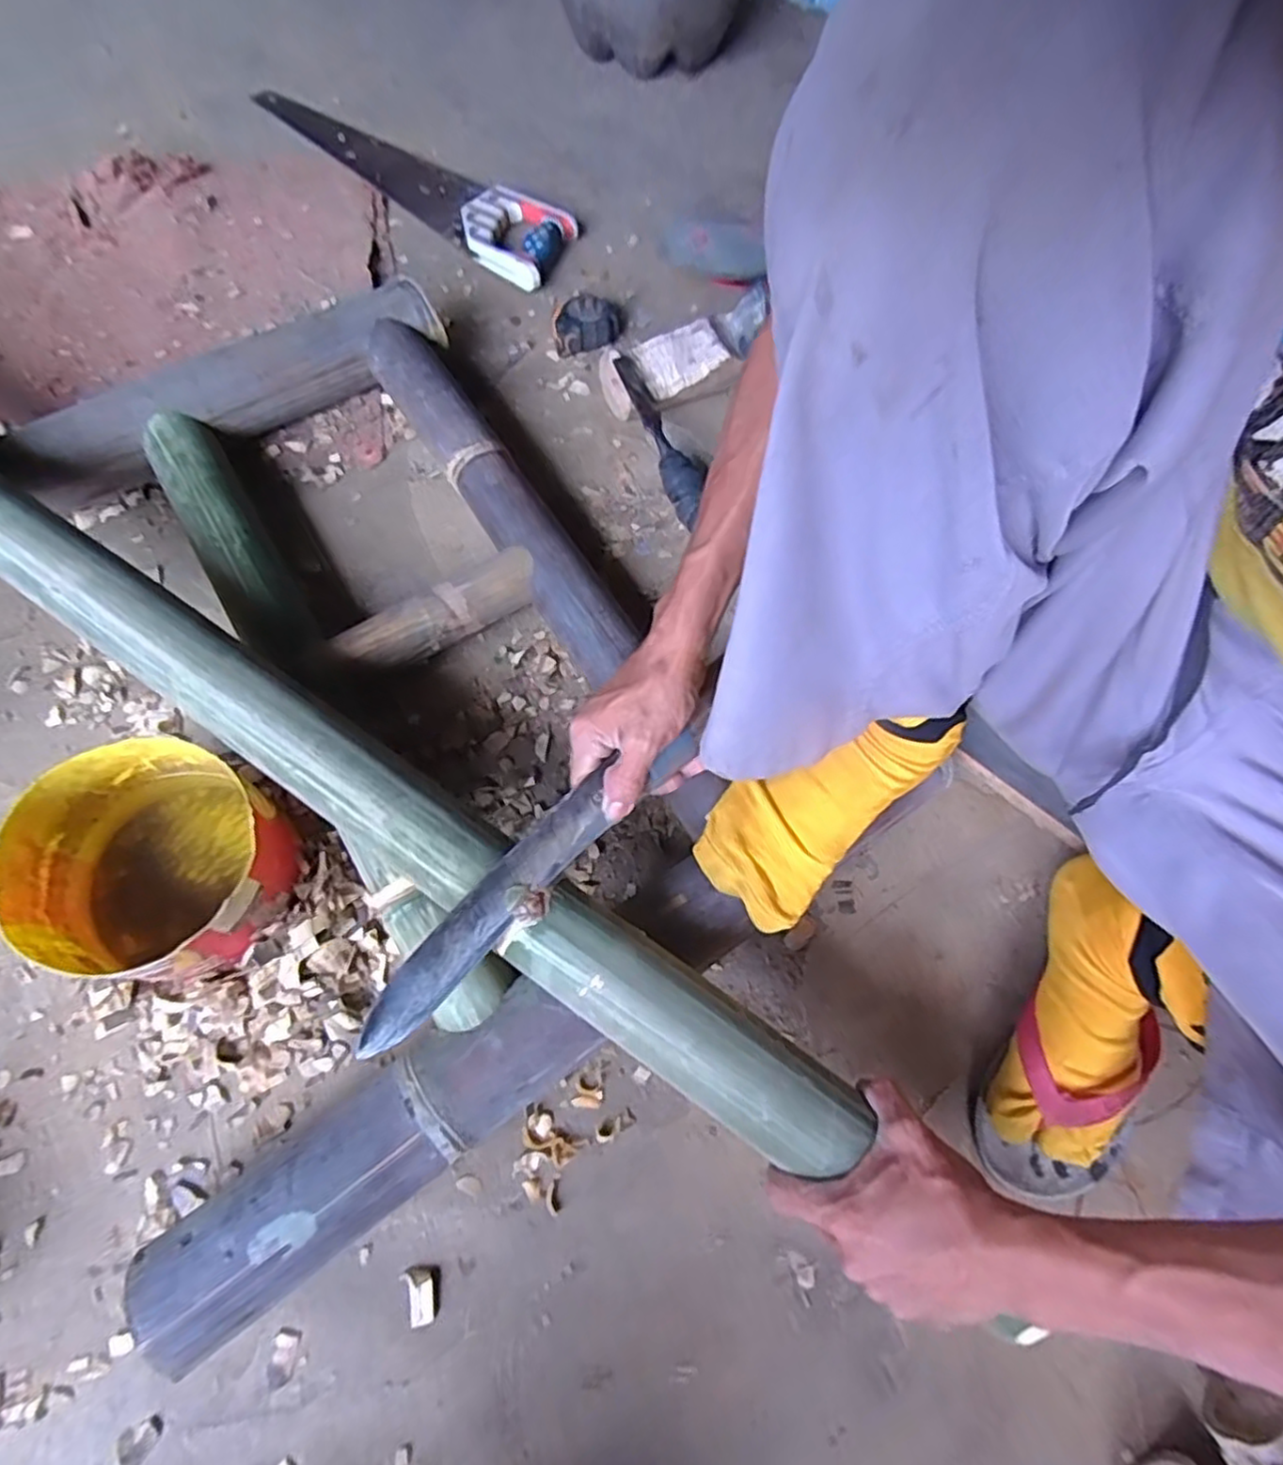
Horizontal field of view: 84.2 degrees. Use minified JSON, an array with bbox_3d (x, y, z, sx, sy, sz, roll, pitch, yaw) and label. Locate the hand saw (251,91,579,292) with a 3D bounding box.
[{"bbox_3d":[-0.285,-0.696,0.865,0.532,0.030,0.116,40,72,13],"label":"hand saw"}]

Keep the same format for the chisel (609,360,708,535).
[{"bbox_3d":[0.019,-0.277,0.687,0.037,0.047,0.197,-22,71,-11],"label":"chisel"}]

